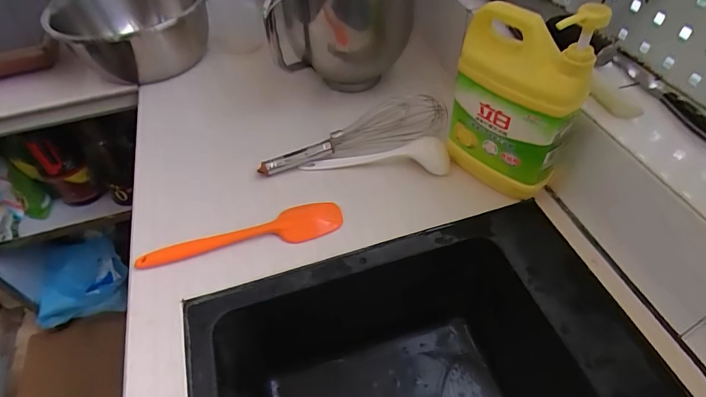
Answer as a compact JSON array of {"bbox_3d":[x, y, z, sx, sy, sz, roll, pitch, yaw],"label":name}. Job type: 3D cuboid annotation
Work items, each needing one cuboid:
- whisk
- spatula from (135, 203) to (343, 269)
[{"bbox_3d":[-0.001,-0.099,0.637,0.291,0.051,0.074,-15,49,-9],"label":"whisk"},{"bbox_3d":[-0.142,0.052,0.539,0.260,0.014,0.051,-16,51,-8],"label":"spatula"}]

